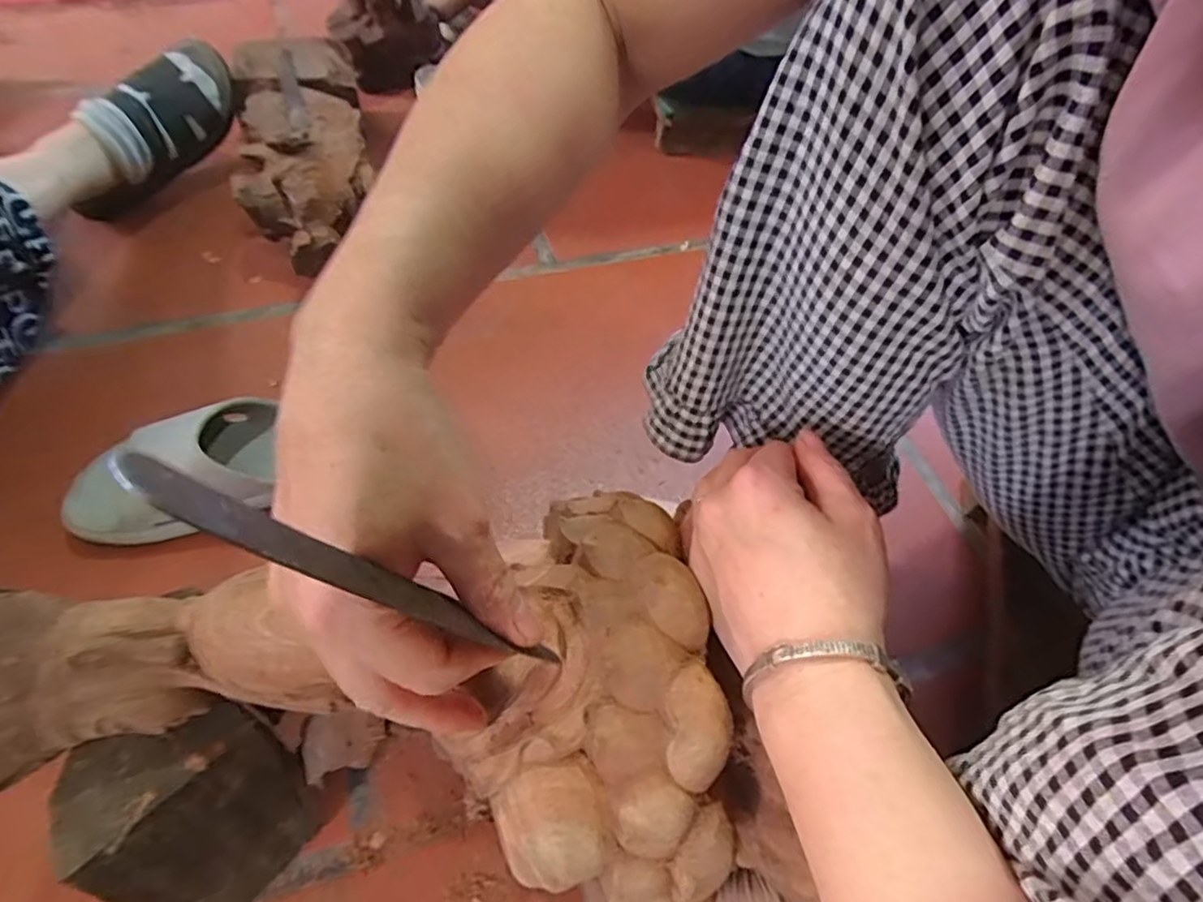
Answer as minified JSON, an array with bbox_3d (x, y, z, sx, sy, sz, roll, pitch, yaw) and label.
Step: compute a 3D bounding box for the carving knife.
[{"bbox_3d":[-0.062,0.040,0.191,0.005,0.159,0.018,-40,50,3],"label":"carving knife"}]

